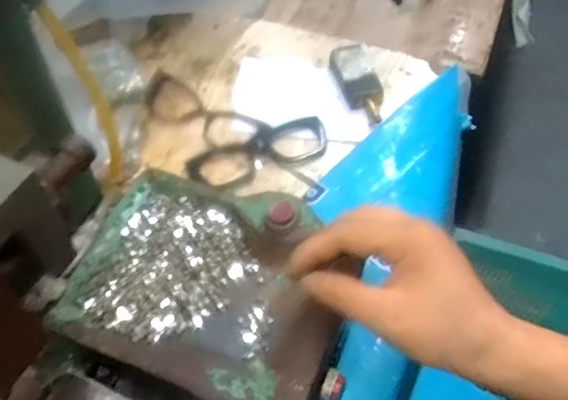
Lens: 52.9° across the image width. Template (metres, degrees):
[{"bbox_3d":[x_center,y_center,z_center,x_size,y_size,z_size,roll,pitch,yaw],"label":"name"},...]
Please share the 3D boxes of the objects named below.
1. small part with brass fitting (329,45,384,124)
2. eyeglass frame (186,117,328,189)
[{"bbox_3d":[0.093,-0.145,0.714,0.047,0.031,0.117,-10,55,-9],"label":"small part with brass fitting"},{"bbox_3d":[-0.024,-0.052,0.627,0.163,0.007,0.064,-21,57,-17],"label":"eyeglass frame"}]

